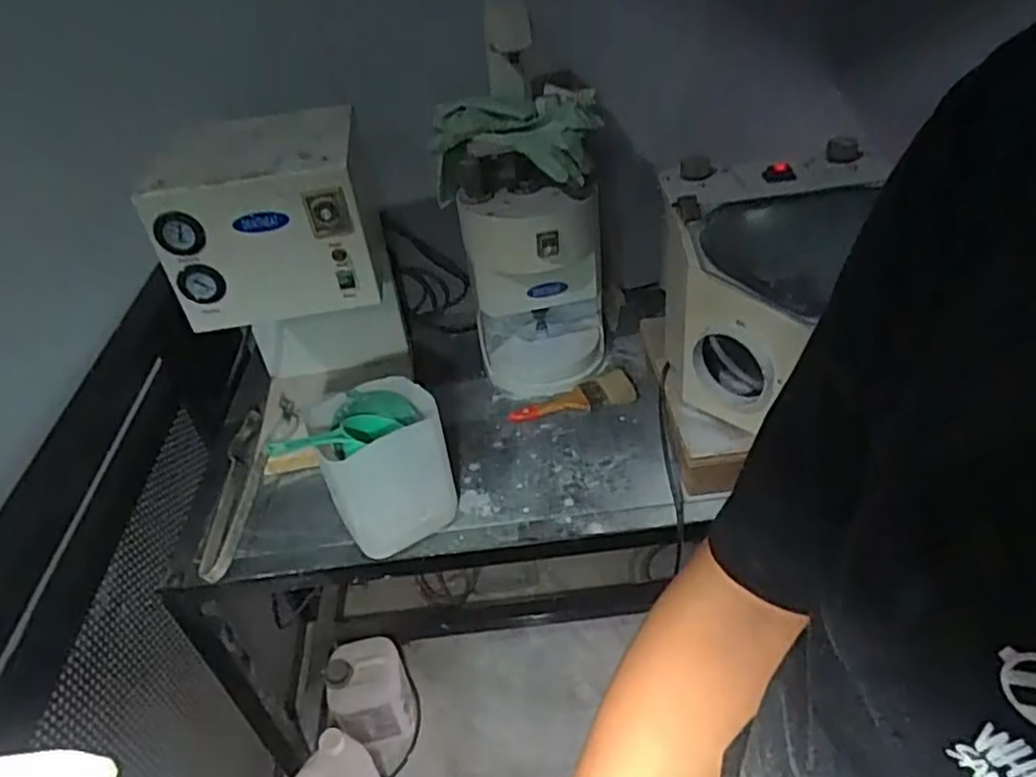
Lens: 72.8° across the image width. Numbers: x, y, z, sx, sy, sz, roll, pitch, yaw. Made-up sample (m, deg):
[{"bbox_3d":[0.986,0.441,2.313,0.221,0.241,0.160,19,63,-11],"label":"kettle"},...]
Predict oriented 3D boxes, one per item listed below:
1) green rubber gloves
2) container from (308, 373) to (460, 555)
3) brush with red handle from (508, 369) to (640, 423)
[{"bbox_3d":[-0.011,-0.363,1.035,0.234,0.124,0.133,-7,37,1],"label":"green rubber gloves"},{"bbox_3d":[-0.172,0.102,0.926,0.147,0.182,0.148,-19,39,-14],"label":"container"},{"bbox_3d":[0.091,0.019,1.112,0.207,0.014,0.075,-16,38,-11],"label":"brush with red handle"}]

